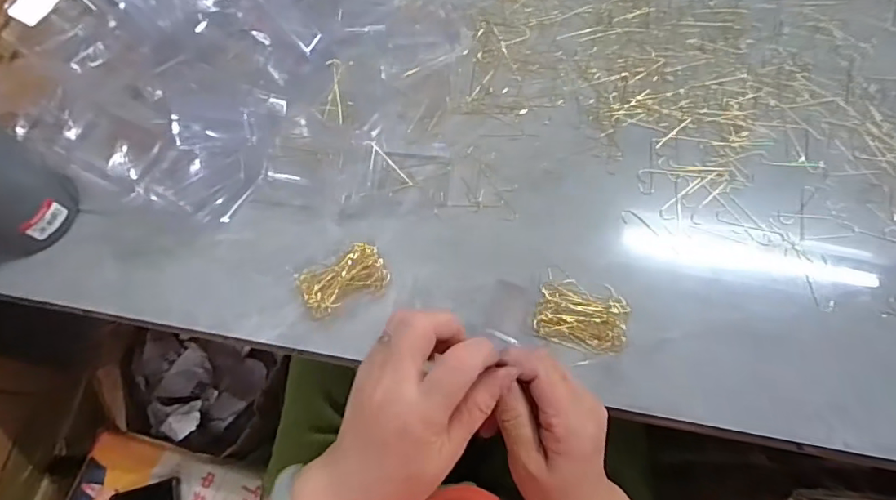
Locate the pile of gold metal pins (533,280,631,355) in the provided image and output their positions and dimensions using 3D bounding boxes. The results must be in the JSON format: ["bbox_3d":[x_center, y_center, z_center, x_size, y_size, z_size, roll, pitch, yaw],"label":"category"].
[{"bbox_3d":[0.113,0.054,0.425,0.075,0.011,0.055,13,68,3],"label":"pile of gold metal pins"}]

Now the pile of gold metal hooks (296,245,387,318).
[{"bbox_3d":[-0.088,0.025,0.429,0.069,0.016,0.042,-27,71,-12],"label":"pile of gold metal hooks"}]

